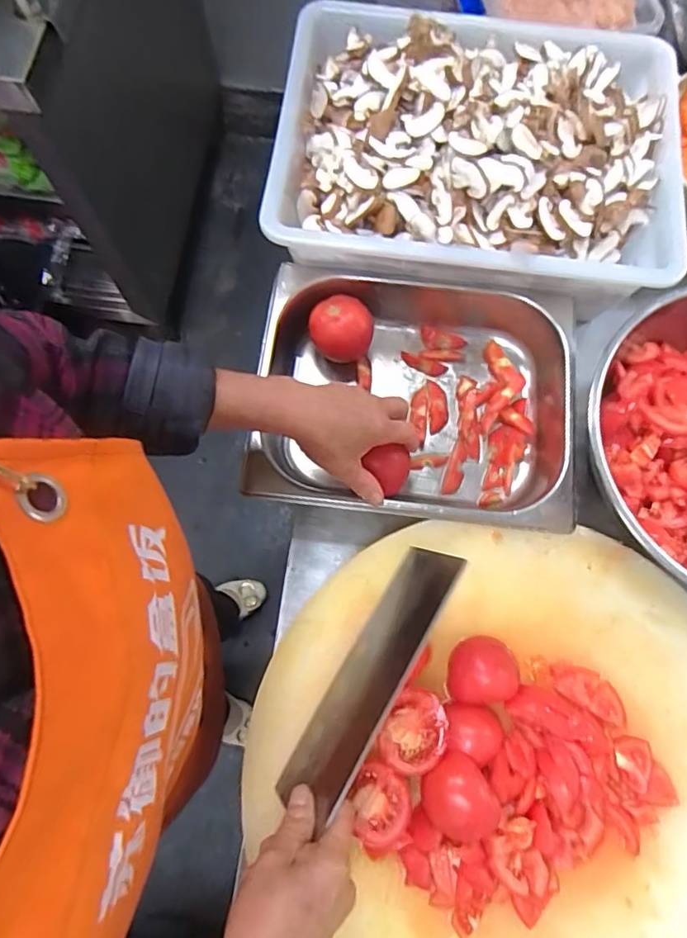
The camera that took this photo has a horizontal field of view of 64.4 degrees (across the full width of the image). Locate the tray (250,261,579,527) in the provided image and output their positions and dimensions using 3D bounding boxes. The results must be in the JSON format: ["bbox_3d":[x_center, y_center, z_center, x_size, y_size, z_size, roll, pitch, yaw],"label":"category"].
[{"bbox_3d":[0.080,-0.075,0.591,0.328,0.078,0.267,7,74,1],"label":"tray"}]

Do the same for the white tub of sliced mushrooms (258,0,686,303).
[{"bbox_3d":[0.146,-0.349,0.589,0.412,0.104,0.326,7,74,1],"label":"white tub of sliced mushrooms"}]

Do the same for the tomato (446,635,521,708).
[{"bbox_3d":[0.120,0.176,0.475,0.059,0.030,0.054,2,74,0],"label":"tomato"}]

